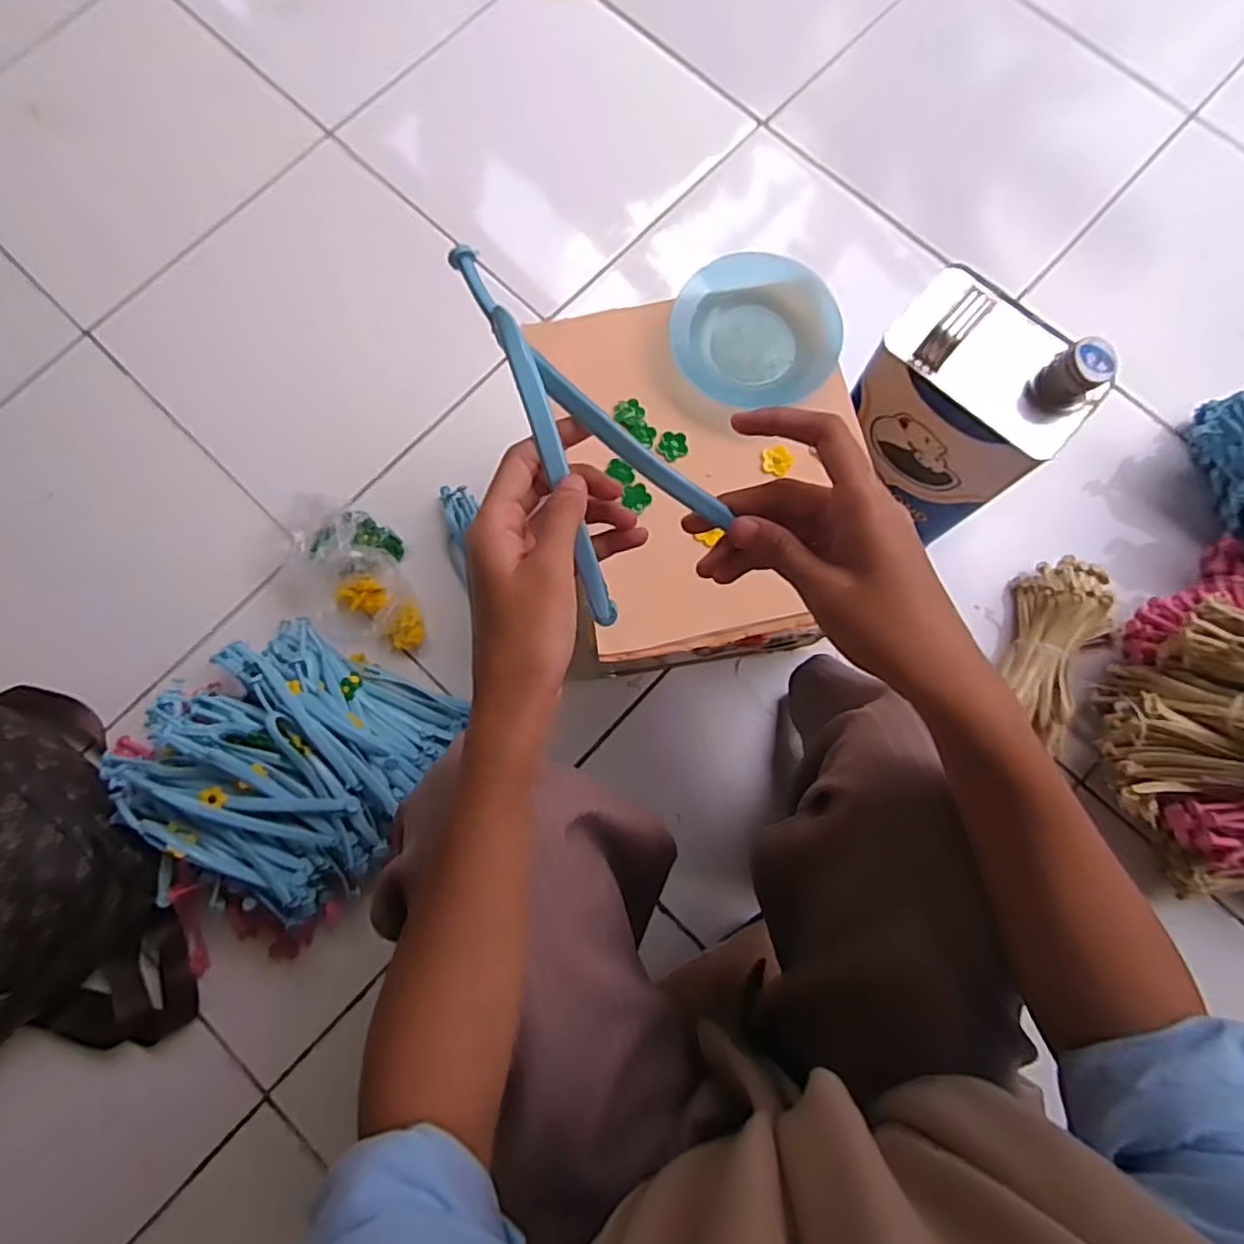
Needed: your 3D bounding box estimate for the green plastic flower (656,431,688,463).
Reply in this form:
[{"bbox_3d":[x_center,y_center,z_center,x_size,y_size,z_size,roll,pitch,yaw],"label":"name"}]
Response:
[{"bbox_3d":[0.040,-0.137,0.520,0.023,0.006,0.022,12,80,3],"label":"green plastic flower"}]

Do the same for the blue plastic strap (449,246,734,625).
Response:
[{"bbox_3d":[-0.028,-0.092,0.303,0.071,0.036,0.176,-35,95,-6],"label":"blue plastic strap"}]

